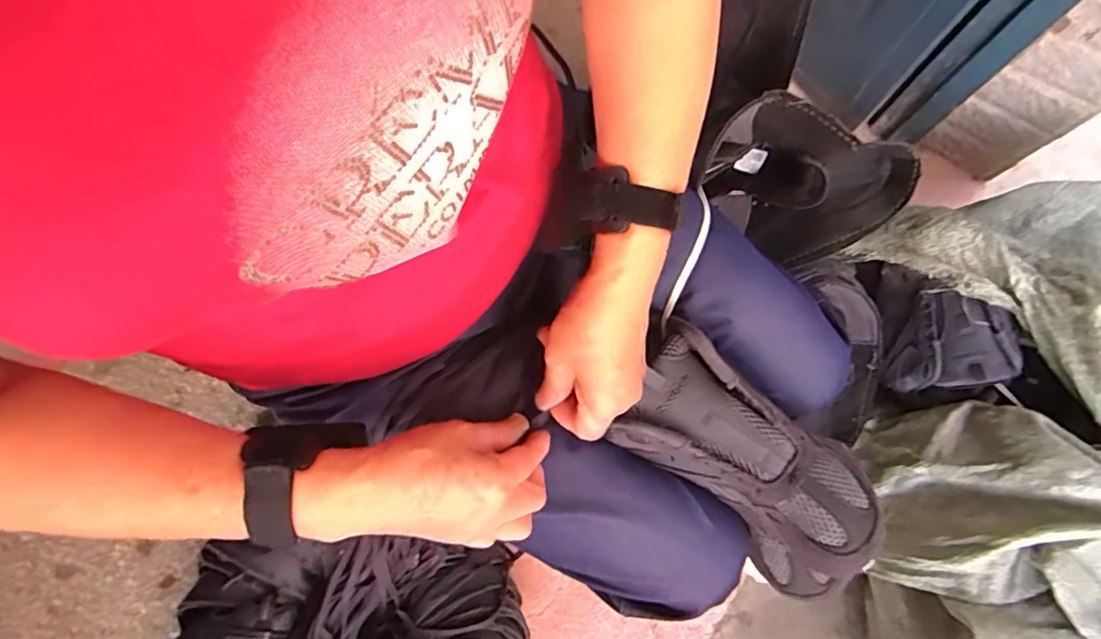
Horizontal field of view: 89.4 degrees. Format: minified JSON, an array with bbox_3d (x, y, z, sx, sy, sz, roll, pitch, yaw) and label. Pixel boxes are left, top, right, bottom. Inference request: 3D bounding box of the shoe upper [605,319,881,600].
[{"bbox_3d":[0.140,0.104,0.402,0.101,0.083,0.223,-42,92,-9],"label":"shoe upper"}]

